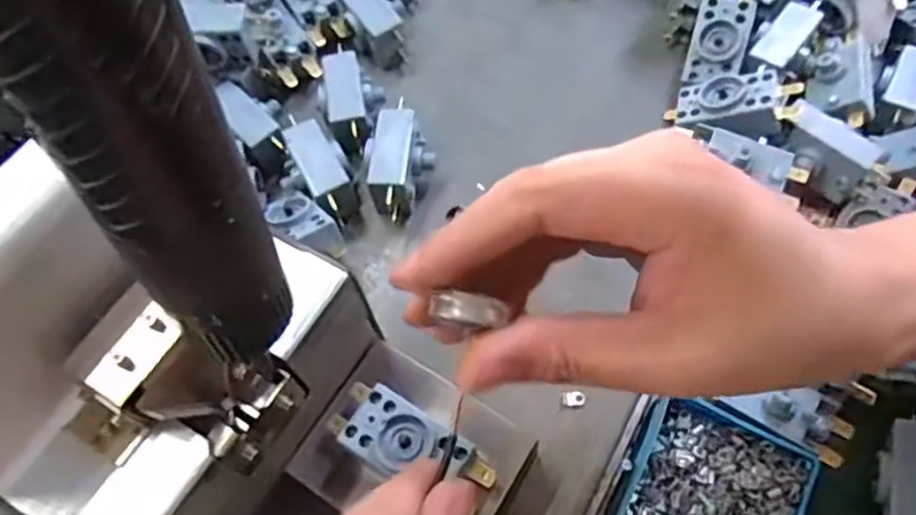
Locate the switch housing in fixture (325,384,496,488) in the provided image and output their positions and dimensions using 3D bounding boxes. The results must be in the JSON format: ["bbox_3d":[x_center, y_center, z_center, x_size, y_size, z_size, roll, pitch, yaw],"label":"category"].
[{"bbox_3d":[-0.019,0.074,0.271,0.065,0.025,0.027,27,66,16],"label":"switch housing in fixture"}]

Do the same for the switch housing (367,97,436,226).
[{"bbox_3d":[-0.028,-0.048,0.359,0.030,0.027,0.056,5,62,5],"label":"switch housing"}]

